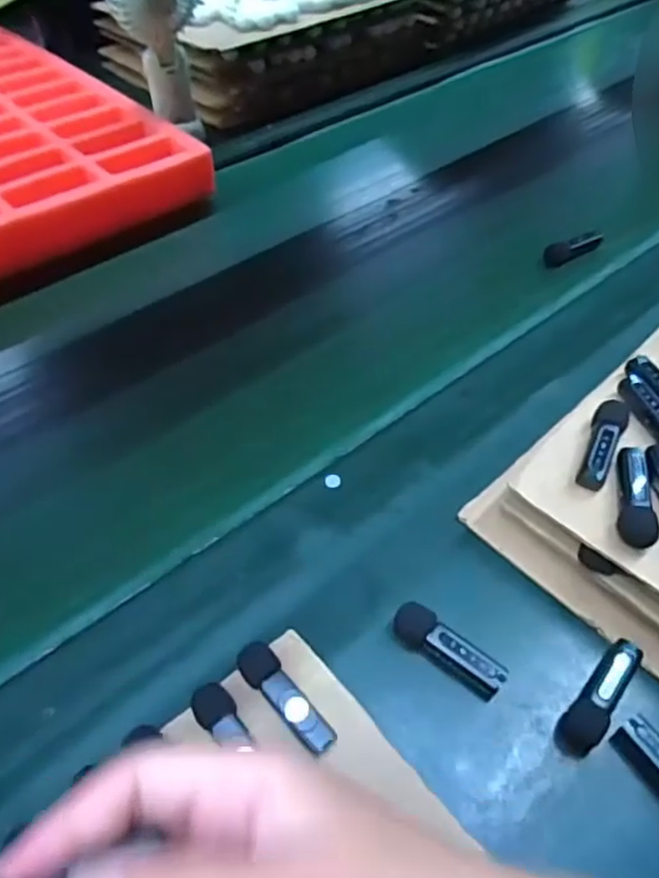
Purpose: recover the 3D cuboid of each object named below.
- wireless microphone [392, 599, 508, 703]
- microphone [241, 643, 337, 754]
[{"bbox_3d":[0.065,0.116,0.366,0.064,0.015,0.020,30,56,24],"label":"wireless microphone"},{"bbox_3d":[-0.023,0.132,0.343,0.019,0.011,0.065,-35,56,-25],"label":"microphone"}]

